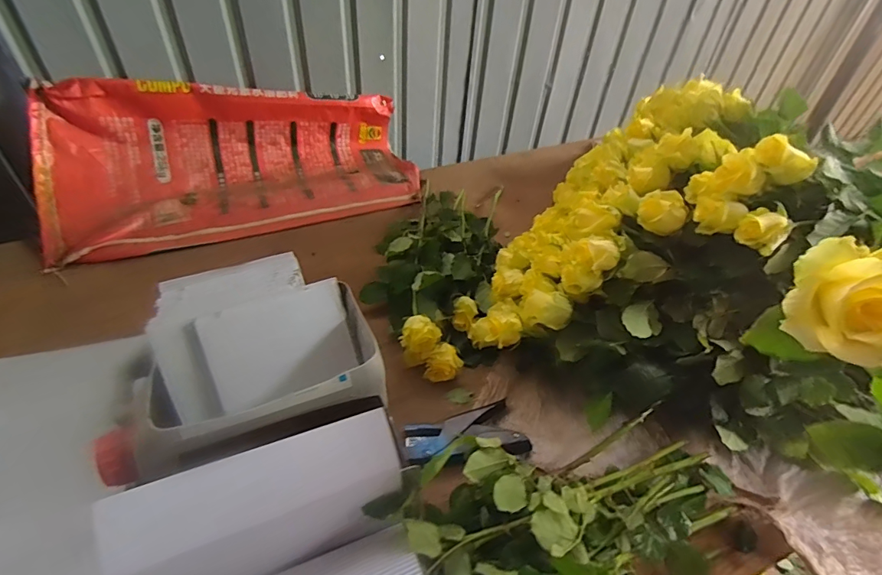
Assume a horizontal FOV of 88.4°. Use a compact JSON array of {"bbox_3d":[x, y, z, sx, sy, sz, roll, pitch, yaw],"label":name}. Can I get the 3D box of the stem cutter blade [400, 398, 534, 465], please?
[{"bbox_3d":[0.029,0.187,0.559,0.144,0.028,0.076,-11,45,-16],"label":"stem cutter blade"}]

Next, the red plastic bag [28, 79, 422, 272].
[{"bbox_3d":[-0.393,-0.267,0.914,0.709,0.201,0.317,-15,46,-19],"label":"red plastic bag"}]

